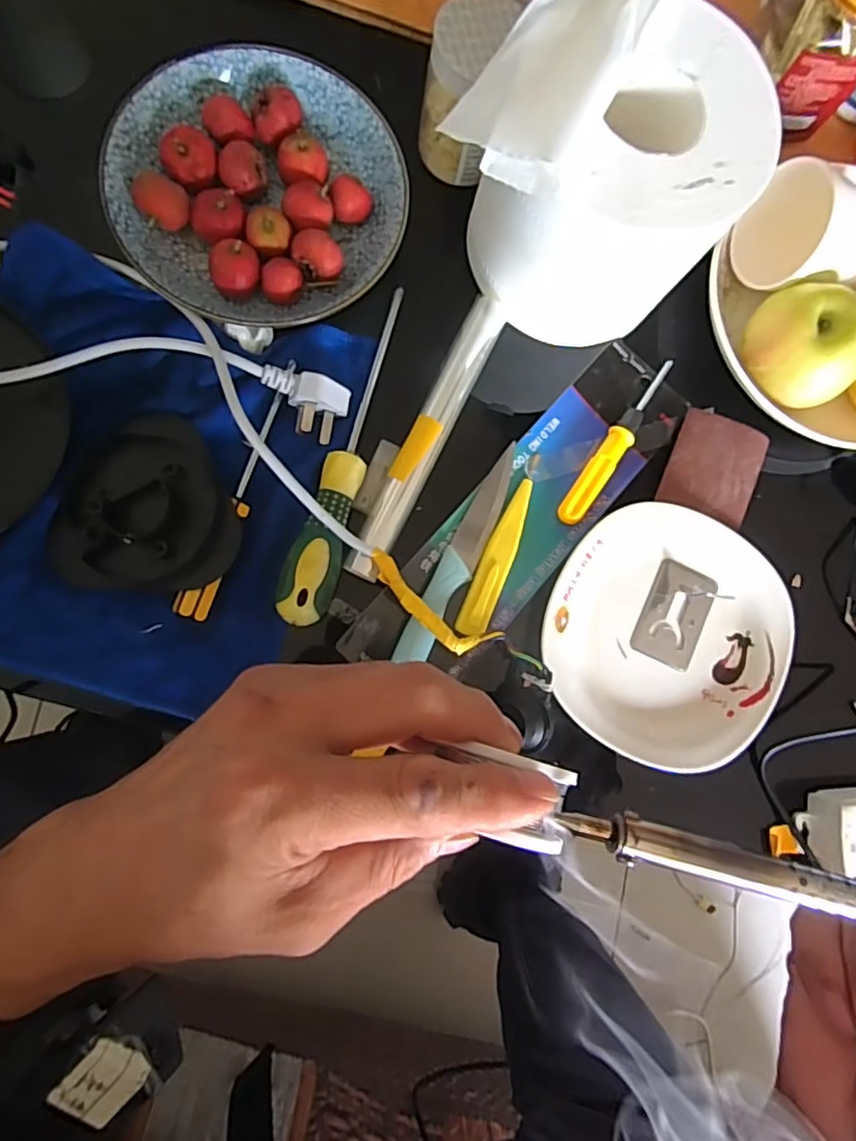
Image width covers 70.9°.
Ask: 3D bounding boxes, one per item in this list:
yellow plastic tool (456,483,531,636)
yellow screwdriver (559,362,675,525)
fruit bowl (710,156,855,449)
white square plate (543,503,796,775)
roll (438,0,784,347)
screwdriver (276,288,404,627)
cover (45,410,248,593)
[{"bbox_3d":[0.045,-0.009,0.387,0.022,0.014,0.107,21,83,-5],"label":"yellow plastic tool"},{"bbox_3d":[0.129,-0.089,0.411,0.017,0.012,0.135,34,82,-4],"label":"yellow screwdriver"},{"bbox_3d":[0.296,-0.170,0.399,0.196,0.076,0.173,0,86,-7],"label":"fruit bowl"},{"bbox_3d":[0.159,0.041,0.400,0.162,0.023,0.162,22,83,-5],"label":"white square plate"},{"bbox_3d":[0.111,-0.245,0.356,0.146,0.122,0.176,34,82,-4],"label":"roll"},{"bbox_3d":[-0.045,-0.075,0.370,0.032,0.023,0.223,19,84,-6],"label":"screwdriver"},{"bbox_3d":[-0.167,-0.041,0.355,0.105,0.019,0.102,1,86,-7],"label":"cover"}]

